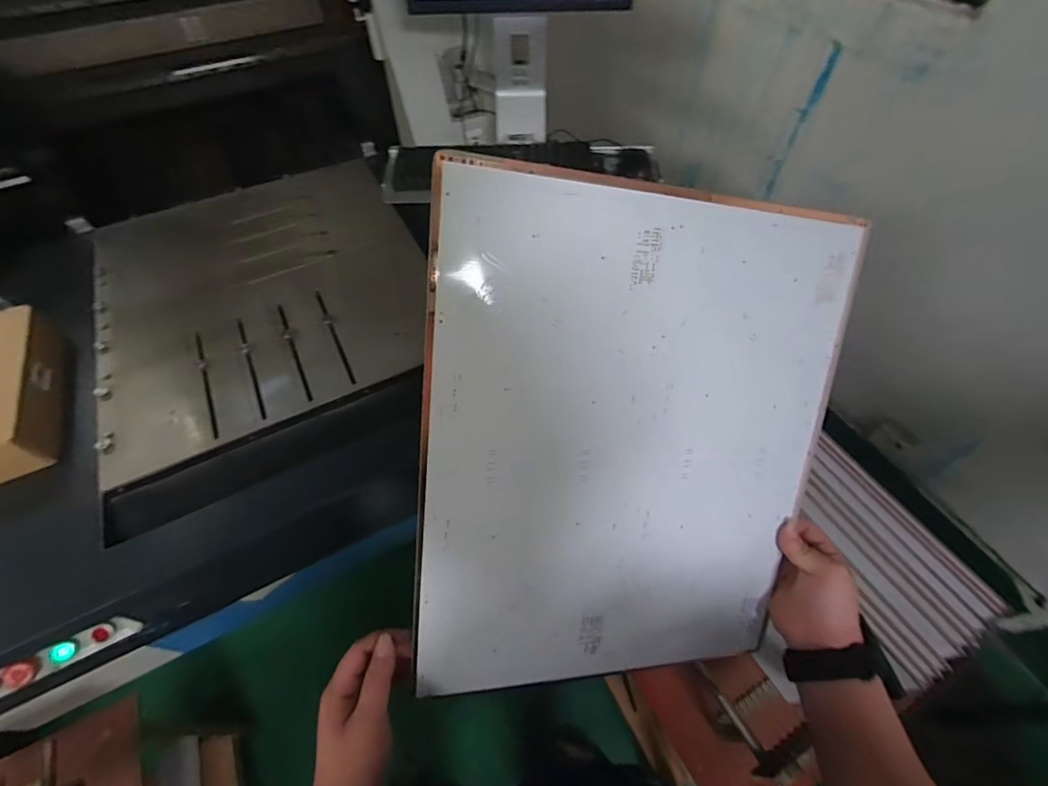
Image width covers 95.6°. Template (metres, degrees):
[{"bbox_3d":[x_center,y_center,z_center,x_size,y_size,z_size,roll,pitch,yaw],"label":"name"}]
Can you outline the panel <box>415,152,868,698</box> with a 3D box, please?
[{"bbox_3d":[0.094,0.052,0.389,0.344,0.407,0.008,1,14,-15],"label":"panel"}]

